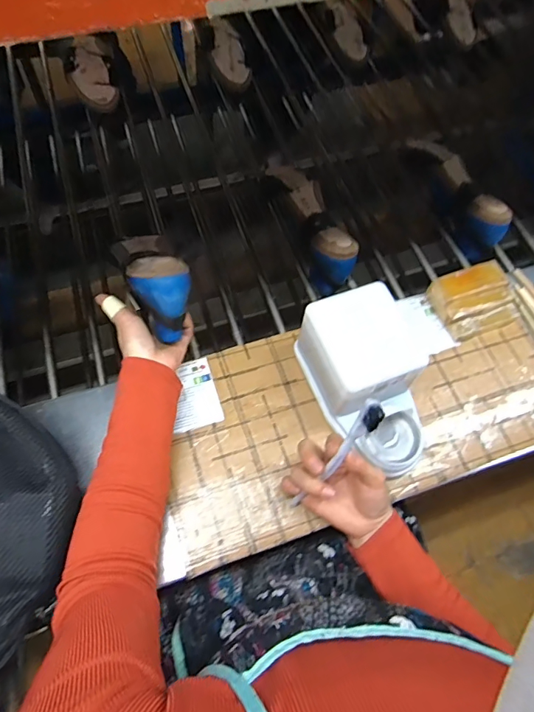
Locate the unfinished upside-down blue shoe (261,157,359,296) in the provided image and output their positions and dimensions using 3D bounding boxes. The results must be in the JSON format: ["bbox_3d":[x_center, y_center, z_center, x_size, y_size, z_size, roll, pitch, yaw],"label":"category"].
[{"bbox_3d":[0.065,-0.204,0.682,0.068,0.085,0.227,-20,66,-12],"label":"unfinished upside-down blue shoe"}]

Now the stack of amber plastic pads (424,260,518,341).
[{"bbox_3d":[0.274,-0.073,0.576,0.100,0.043,0.082,-20,66,-12],"label":"stack of amber plastic pads"}]

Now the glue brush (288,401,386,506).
[{"bbox_3d":[0.060,0.102,0.415,0.013,0.181,0.020,-24,62,-42],"label":"glue brush"}]

